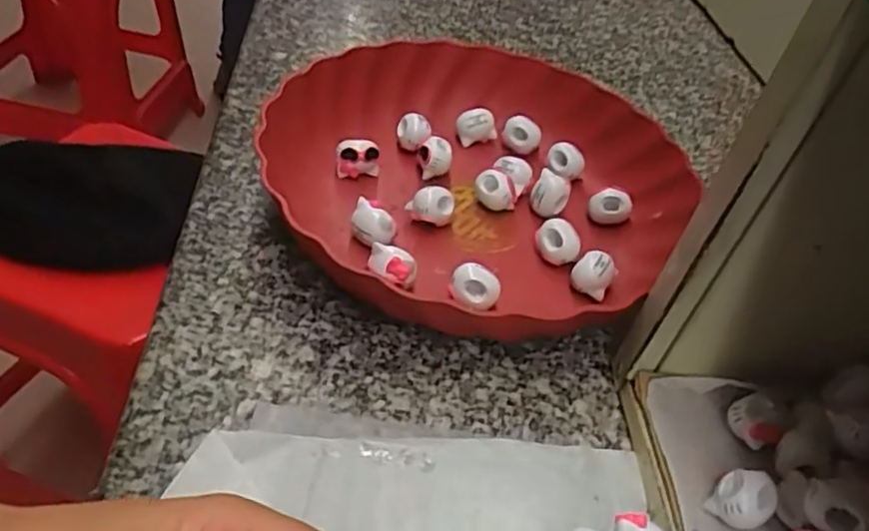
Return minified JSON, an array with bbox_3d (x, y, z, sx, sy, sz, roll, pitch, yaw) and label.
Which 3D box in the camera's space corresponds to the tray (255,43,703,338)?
[{"bbox_3d":[0.028,-0.053,0.389,0.238,0.042,0.244,-21,50,-24],"label":"tray"}]

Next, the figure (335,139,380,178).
[{"bbox_3d":[-0.046,-0.065,0.406,0.025,0.018,0.014,2,44,-11],"label":"figure"}]

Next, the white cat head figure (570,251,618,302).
[{"bbox_3d":[0.085,0.004,0.365,0.022,0.020,0.017,35,48,22],"label":"white cat head figure"}]

